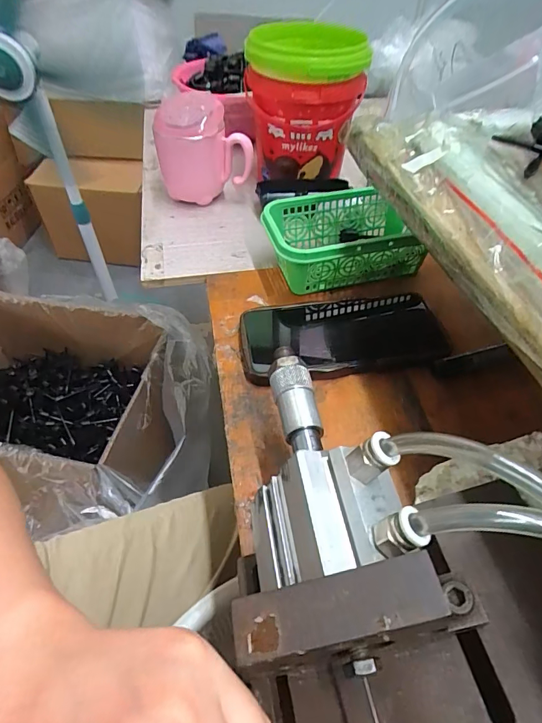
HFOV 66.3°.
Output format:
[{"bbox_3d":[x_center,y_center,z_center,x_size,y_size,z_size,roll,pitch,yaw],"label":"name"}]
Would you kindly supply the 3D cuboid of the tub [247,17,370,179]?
[{"bbox_3d":[0.035,-0.307,0.489,0.124,0.133,0.129,1,48,-1],"label":"tub"}]

